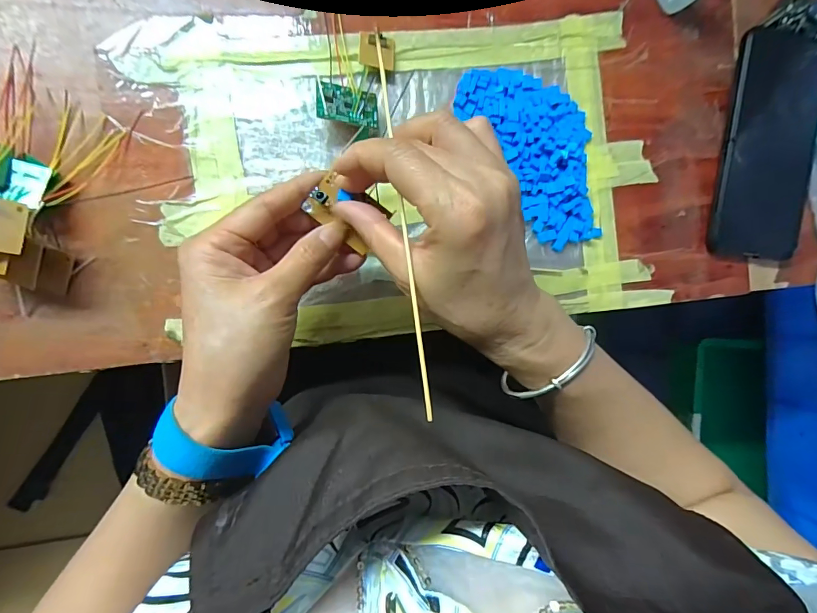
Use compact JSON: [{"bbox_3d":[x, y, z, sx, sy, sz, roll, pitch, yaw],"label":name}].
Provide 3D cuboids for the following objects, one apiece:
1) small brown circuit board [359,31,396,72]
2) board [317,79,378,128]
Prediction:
[{"bbox_3d":[-0.023,-0.186,0.305,0.026,0.008,0.026,6,88,-7],"label":"small brown circuit board"},{"bbox_3d":[-0.042,-0.141,0.293,0.043,0.004,0.029,6,75,-20],"label":"board"}]

